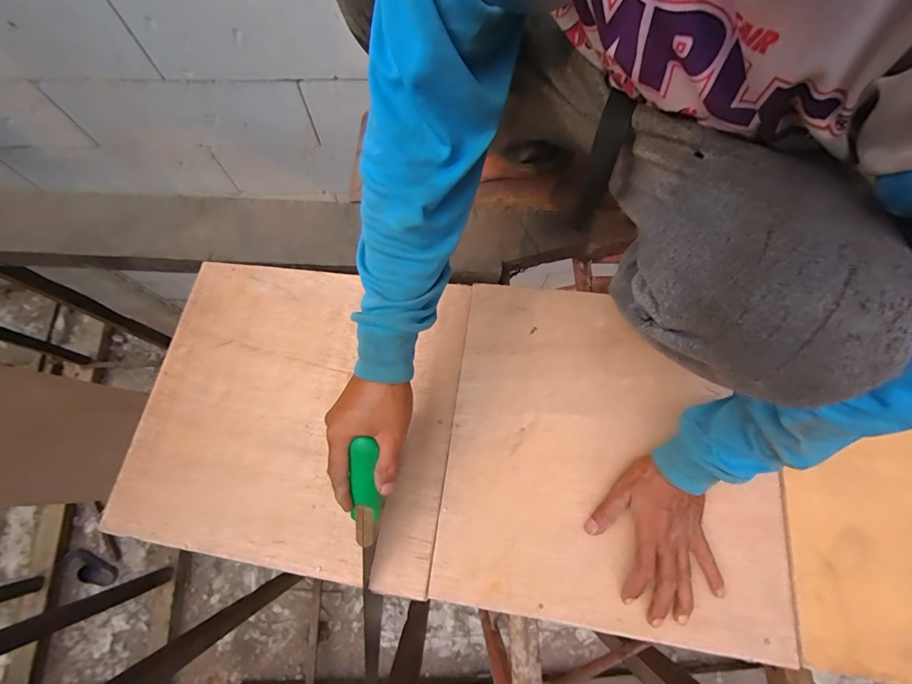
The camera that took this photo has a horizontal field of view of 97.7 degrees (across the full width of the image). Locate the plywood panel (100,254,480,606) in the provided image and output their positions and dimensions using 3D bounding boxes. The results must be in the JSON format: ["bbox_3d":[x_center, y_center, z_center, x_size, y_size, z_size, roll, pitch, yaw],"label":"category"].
[{"bbox_3d":[-0.223,0.084,0.557,0.441,0.012,0.397,8,72,9],"label":"plywood panel"}]

